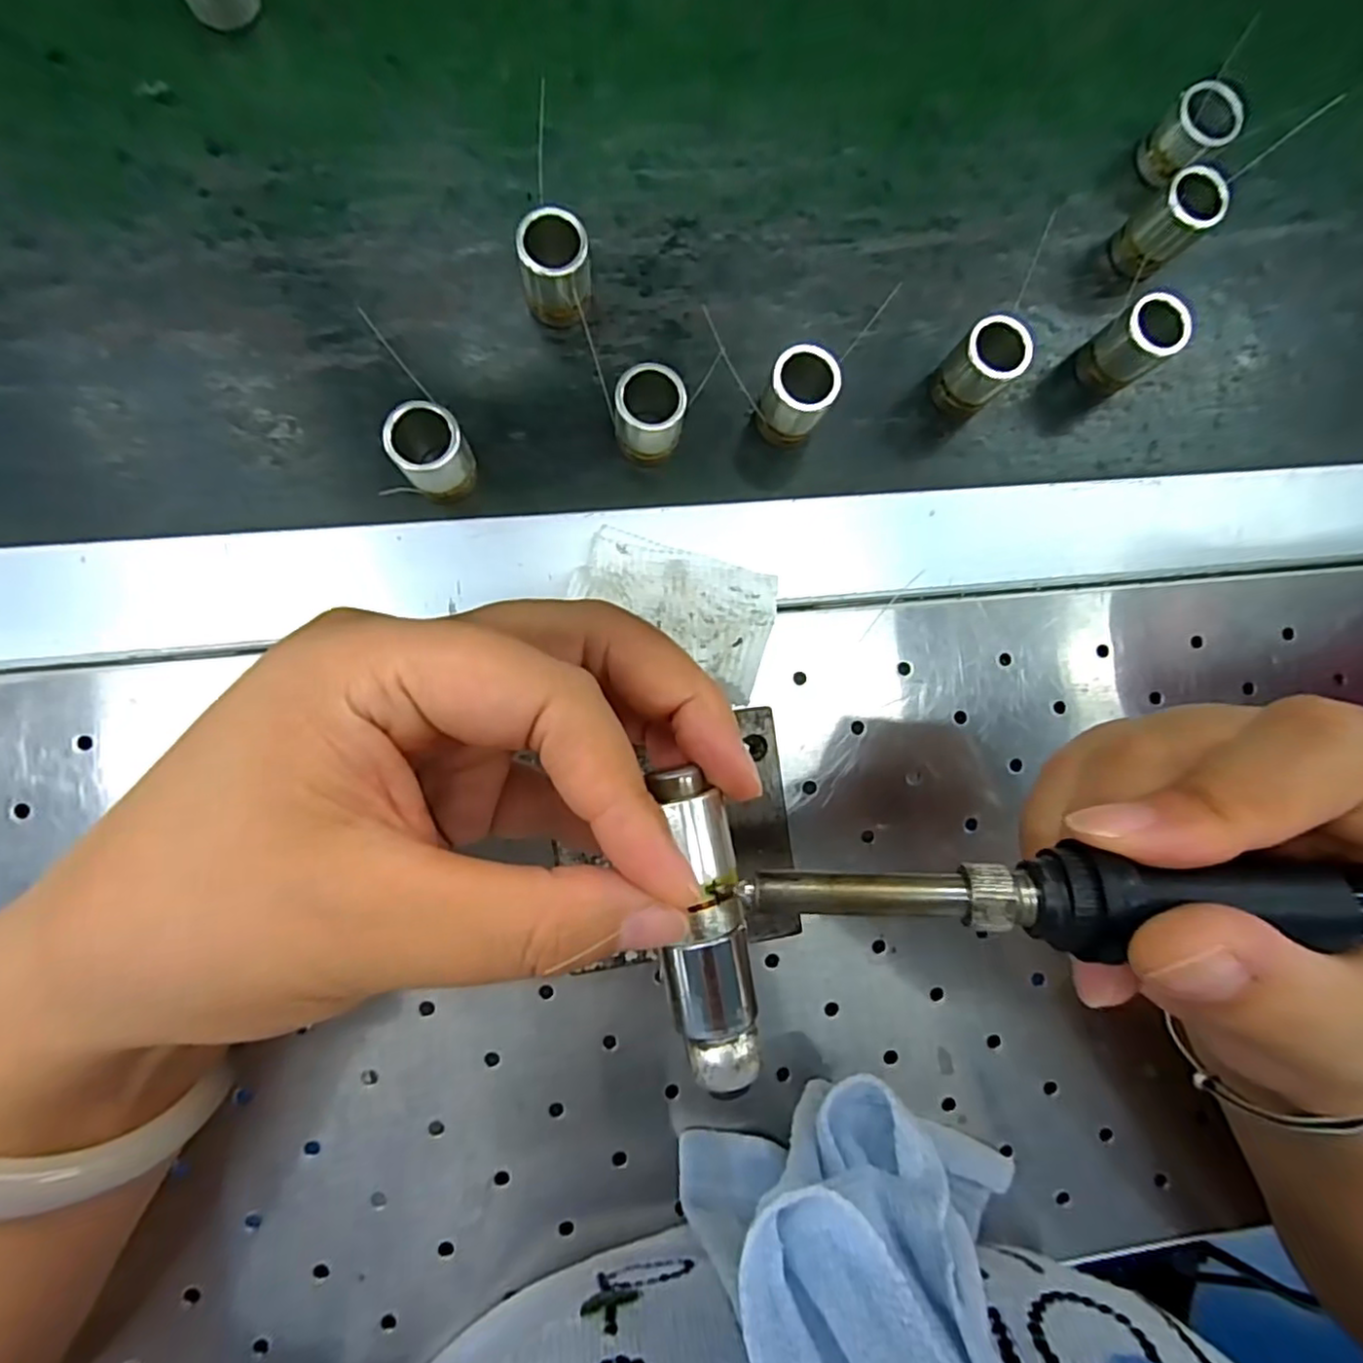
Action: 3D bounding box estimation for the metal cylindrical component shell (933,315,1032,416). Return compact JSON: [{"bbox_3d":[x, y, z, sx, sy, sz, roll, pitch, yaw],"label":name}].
[{"bbox_3d":[0.107,-0.113,0.245,0.021,0.034,0.022,0,86,-6],"label":"metal cylindrical component shell"}]

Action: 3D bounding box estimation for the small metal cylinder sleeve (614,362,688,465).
[{"bbox_3d":[-0.011,-0.090,0.231,0.023,0.035,0.021,-1,86,-6],"label":"small metal cylinder sleeve"}]

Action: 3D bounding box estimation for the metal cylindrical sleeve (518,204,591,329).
[{"bbox_3d":[-0.043,-0.141,0.231,0.023,0.035,0.018,-8,87,-7],"label":"metal cylindrical sleeve"}]

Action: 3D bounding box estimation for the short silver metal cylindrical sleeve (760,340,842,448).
[{"bbox_3d":[0.040,-0.099,0.237,0.021,0.035,0.022,0,86,-6],"label":"short silver metal cylindrical sleeve"}]

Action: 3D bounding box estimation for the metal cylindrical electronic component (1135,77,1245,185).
[{"bbox_3d":[0.198,-0.213,0.265,0.026,0.027,0.025,0,86,-6],"label":"metal cylindrical electronic component"}]

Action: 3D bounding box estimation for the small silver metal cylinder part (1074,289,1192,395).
[{"bbox_3d":[0.168,-0.126,0.253,0.022,0.034,0.022,0,86,-6],"label":"small silver metal cylinder part"}]

